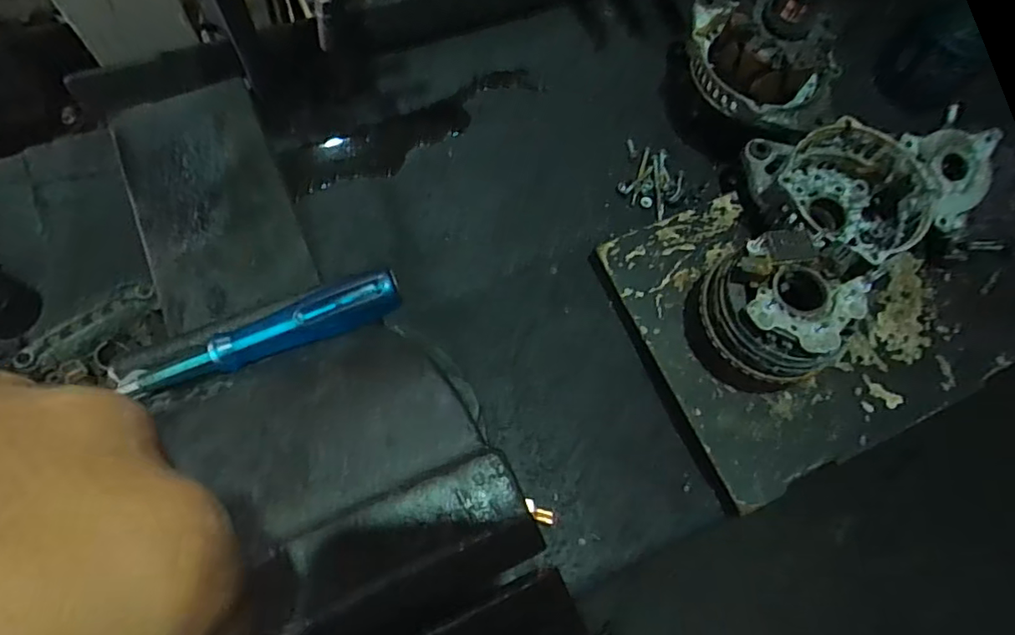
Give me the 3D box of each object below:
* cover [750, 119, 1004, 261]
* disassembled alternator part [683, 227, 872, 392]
[{"bbox_3d":[0.344,-0.106,0.548,0.220,0.065,0.142,3,69,-5],"label":"cover"},{"bbox_3d":[0.221,-0.007,0.497,0.112,0.101,0.110,2,69,-5],"label":"disassembled alternator part"}]

